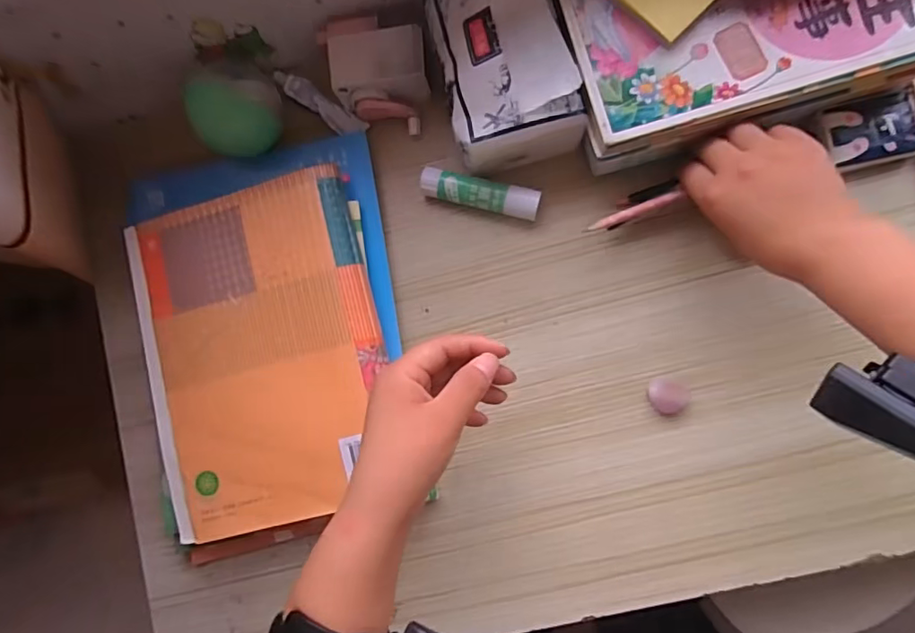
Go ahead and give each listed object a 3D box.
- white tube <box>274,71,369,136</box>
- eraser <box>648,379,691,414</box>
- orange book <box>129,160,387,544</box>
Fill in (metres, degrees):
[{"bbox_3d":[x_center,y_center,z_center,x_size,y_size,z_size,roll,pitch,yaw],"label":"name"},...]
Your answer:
[{"bbox_3d":[-0.120,-0.184,0.465,0.099,0.017,0.020,37,91,8],"label":"white tube"},{"bbox_3d":[0.161,0.061,0.412,0.028,0.013,0.026,-1,85,7],"label":"eraser"},{"bbox_3d":[-0.154,0.031,0.423,0.190,0.012,0.253,-15,83,8],"label":"orange book"}]

